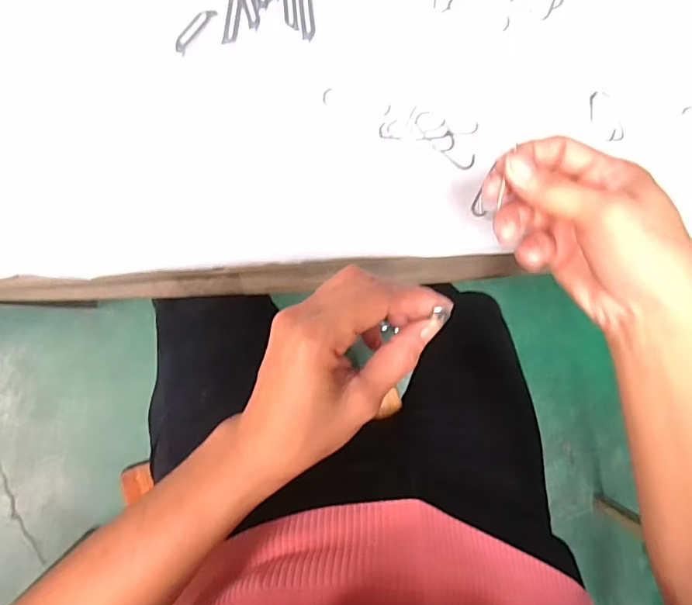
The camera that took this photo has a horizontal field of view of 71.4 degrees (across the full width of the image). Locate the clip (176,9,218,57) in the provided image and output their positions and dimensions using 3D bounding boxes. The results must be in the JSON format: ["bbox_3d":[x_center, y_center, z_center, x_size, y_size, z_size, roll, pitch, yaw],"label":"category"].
[{"bbox_3d":[-0.103,-0.186,0.327,0.009,0.004,0.038,37,86,-4],"label":"clip"}]

